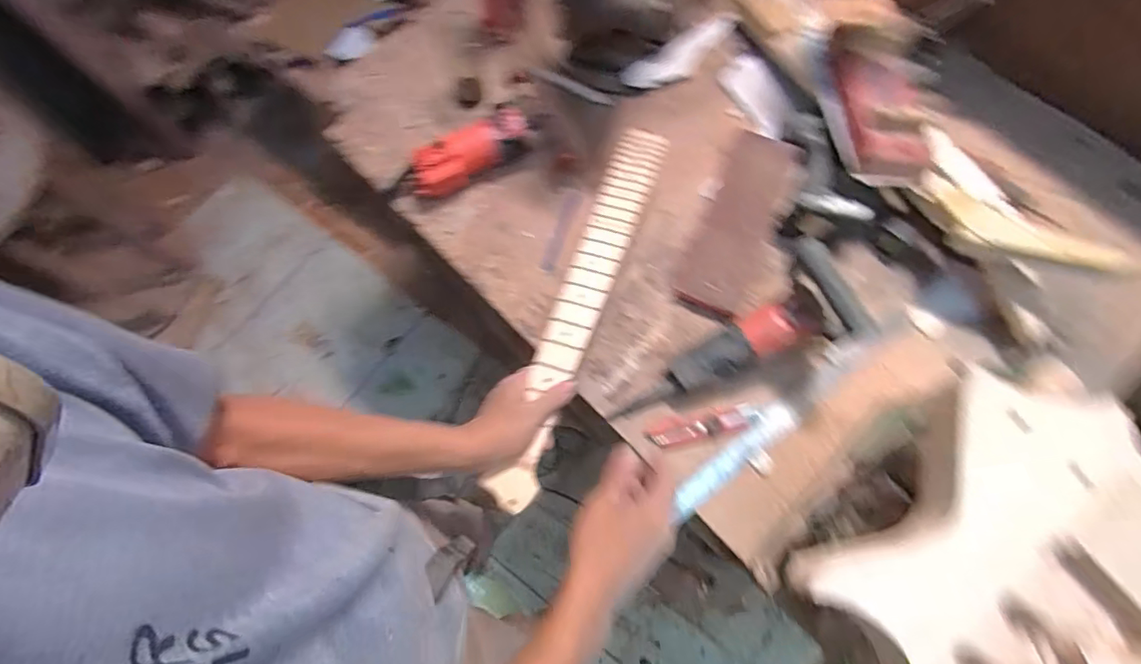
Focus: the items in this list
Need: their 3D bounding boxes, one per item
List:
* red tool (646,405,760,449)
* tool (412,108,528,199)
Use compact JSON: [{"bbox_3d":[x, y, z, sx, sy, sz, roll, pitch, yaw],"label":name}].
[{"bbox_3d":[0.179,0.128,0.693,0.147,0.016,0.030,-14,73,-4],"label":"red tool"},{"bbox_3d":[-0.151,-0.266,0.788,0.183,0.081,0.057,-32,75,-9],"label":"tool"}]

